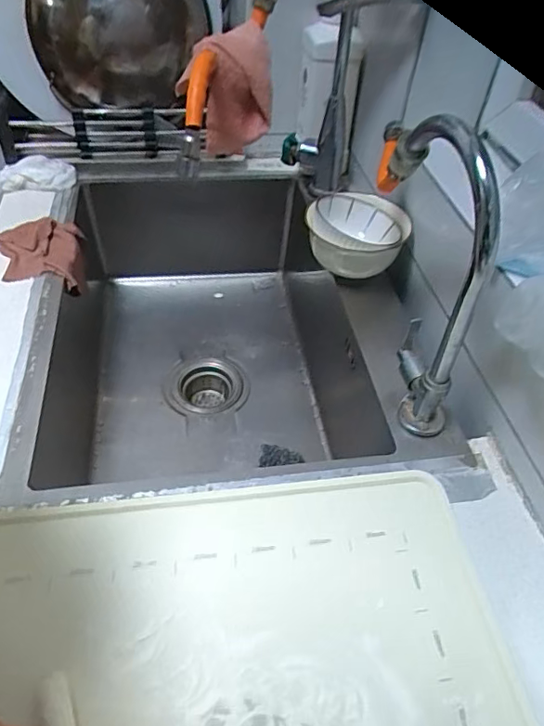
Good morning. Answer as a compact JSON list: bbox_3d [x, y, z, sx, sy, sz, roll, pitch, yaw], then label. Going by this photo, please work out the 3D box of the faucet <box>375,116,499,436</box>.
[{"bbox_3d":[0.143,-0.092,0.523,0.042,0.262,0.212,-9,48,-14],"label":"faucet"}]

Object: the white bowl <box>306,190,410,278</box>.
[{"bbox_3d":[0.107,-0.166,0.704,0.123,0.072,0.117,1,47,-5],"label":"white bowl"}]

